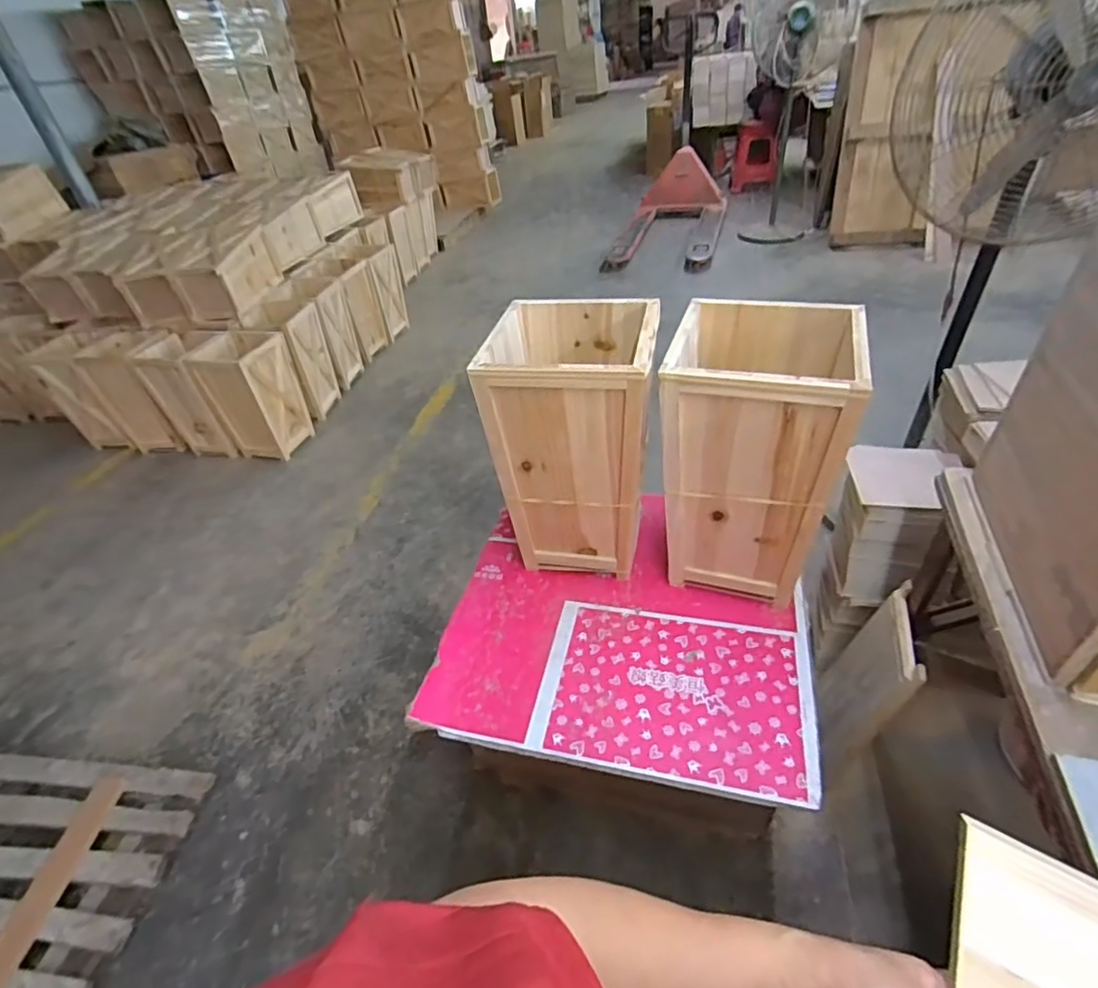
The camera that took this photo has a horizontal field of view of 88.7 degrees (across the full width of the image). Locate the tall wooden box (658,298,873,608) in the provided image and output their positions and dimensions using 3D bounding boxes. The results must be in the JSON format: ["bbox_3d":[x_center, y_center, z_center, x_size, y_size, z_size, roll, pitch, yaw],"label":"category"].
[{"bbox_3d":[0.334,-0.061,0.947,0.252,0.432,0.249,9,43,19],"label":"tall wooden box"}]

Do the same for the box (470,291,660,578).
[{"bbox_3d":[0.056,-0.092,1.018,0.249,0.426,0.244,4,42,13],"label":"box"}]

